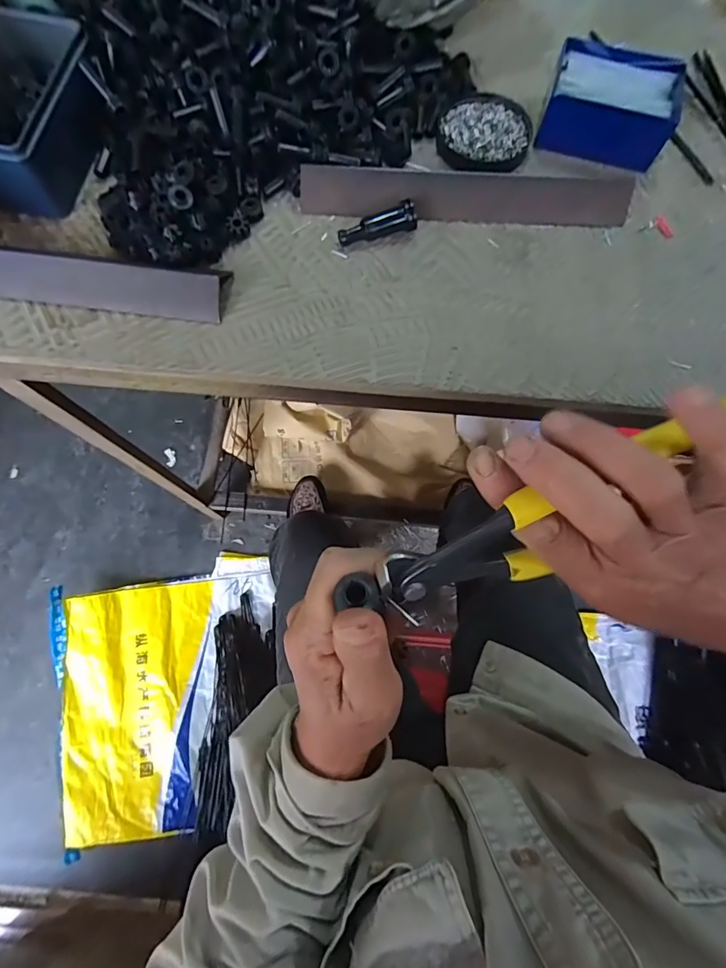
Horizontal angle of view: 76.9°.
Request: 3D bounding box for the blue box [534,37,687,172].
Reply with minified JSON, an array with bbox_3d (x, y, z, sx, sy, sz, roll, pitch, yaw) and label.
[{"bbox_3d":[0.227,-0.349,0.425,0.112,0.044,0.090,18,73,4],"label":"blue box"}]

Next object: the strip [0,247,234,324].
[{"bbox_3d":[-0.226,-0.163,0.357,0.231,0.022,0.044,7,72,1],"label":"strip"}]

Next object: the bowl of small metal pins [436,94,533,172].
[{"bbox_3d":[0.114,-0.321,0.422,0.083,0.015,0.075,-37,77,-12],"label":"bowl of small metal pins"}]

